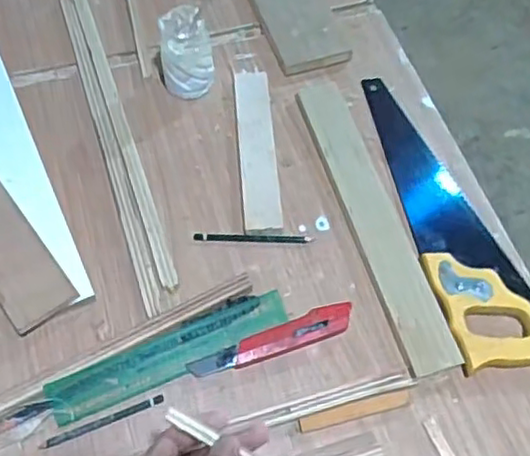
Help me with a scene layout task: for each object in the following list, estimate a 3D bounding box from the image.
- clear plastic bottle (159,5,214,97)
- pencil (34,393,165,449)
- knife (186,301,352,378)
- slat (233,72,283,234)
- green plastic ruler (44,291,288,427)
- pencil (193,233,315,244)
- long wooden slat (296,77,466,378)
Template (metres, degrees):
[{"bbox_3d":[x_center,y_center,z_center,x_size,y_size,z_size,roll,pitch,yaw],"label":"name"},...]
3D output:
[{"bbox_3d":[-0.097,-0.217,0.824,0.065,0.094,0.065,-8,62,-6],"label":"clear plastic bottle"},{"bbox_3d":[-0.158,0.190,0.651,0.121,0.009,0.010,-20,64,-12],"label":"pencil"},{"bbox_3d":[0.009,0.115,0.686,0.178,0.020,0.035,-18,64,-10],"label":"knife"},{"bbox_3d":[-0.010,-0.098,0.806,0.045,0.008,0.226,-4,62,-3],"label":"slat"},{"bbox_3d":[-0.095,0.131,0.682,0.250,0.004,0.044,-22,83,-15],"label":"green plastic ruler"},{"bbox_3d":[-0.013,0.012,0.760,0.133,0.005,0.011,1,62,-1],"label":"pencil"},{"bbox_3d":[0.121,-0.019,0.766,0.060,0.015,0.390,-14,63,-9],"label":"long wooden slat"}]

